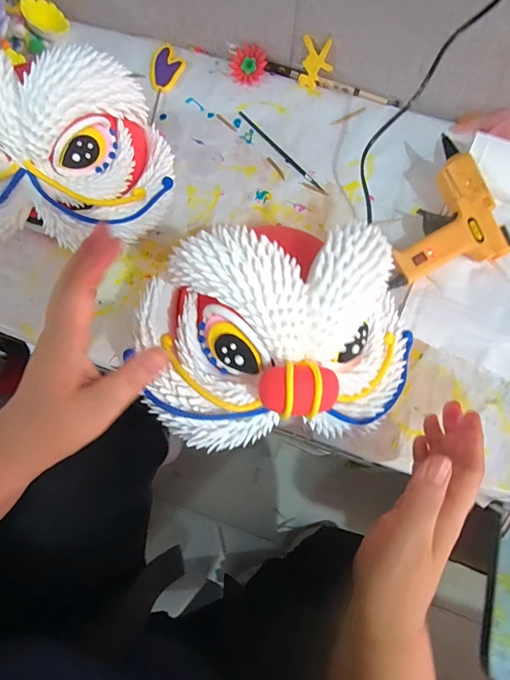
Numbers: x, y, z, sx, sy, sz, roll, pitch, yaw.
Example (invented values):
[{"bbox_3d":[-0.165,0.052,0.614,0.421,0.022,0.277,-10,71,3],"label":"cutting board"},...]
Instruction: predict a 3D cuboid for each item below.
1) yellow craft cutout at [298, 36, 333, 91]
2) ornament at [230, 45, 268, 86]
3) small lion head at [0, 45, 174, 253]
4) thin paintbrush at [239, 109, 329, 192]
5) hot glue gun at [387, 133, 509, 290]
[{"bbox_3d":[0.076,-0.344,0.486,0.039,0.054,0.010,21,57,6],"label":"yellow craft cutout"},{"bbox_3d":[-0.009,-0.357,0.509,0.044,0.009,0.048,0,96,3],"label":"ornament"},{"bbox_3d":[-0.197,-0.170,0.351,0.221,0.119,0.139,-6,72,-3],"label":"small lion head"},{"bbox_3d":[0.031,-0.229,0.475,0.007,0.004,0.157,-37,76,-12],"label":"thin paintbrush"},{"bbox_3d":[0.190,-0.141,0.417,0.124,0.037,0.140,-14,72,-5],"label":"hot glue gun"}]

